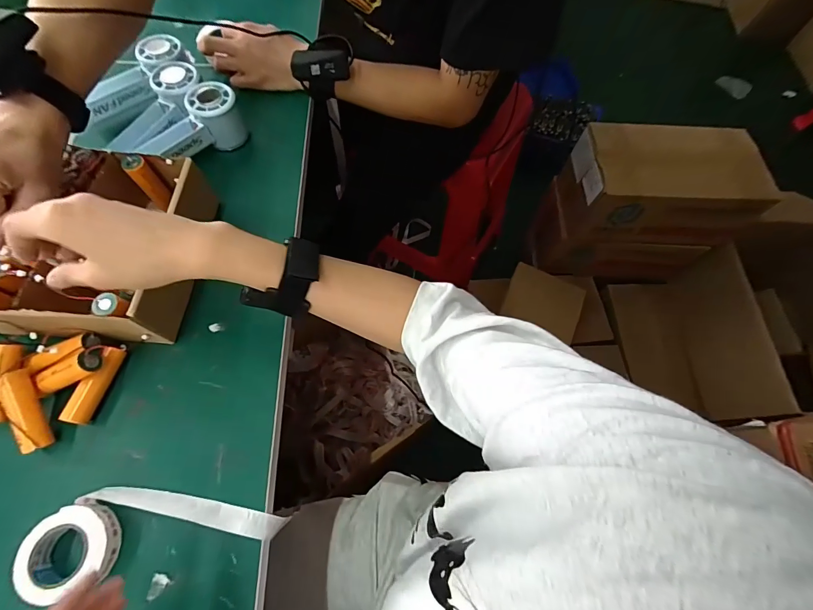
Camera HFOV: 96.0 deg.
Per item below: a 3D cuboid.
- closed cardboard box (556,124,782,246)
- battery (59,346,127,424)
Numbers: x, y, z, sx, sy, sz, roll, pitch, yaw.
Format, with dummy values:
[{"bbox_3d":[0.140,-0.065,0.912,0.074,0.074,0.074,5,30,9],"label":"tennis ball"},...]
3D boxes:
[{"bbox_3d":[0.609,-0.290,0.890,0.386,0.199,0.210,2,67,-1],"label":"closed cardboard box"},{"bbox_3d":[-0.296,0.076,0.349,0.016,0.021,0.071,16,68,4],"label":"battery"}]

